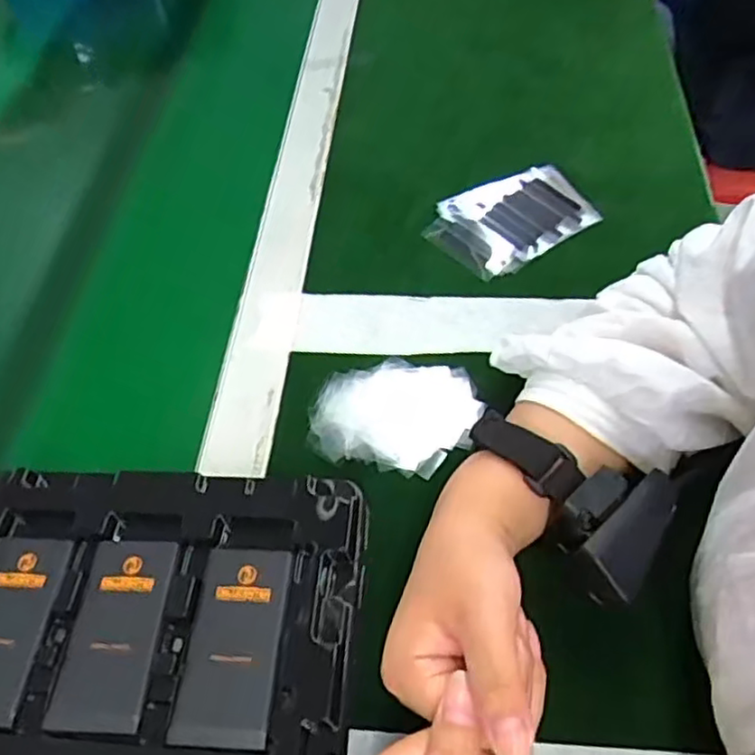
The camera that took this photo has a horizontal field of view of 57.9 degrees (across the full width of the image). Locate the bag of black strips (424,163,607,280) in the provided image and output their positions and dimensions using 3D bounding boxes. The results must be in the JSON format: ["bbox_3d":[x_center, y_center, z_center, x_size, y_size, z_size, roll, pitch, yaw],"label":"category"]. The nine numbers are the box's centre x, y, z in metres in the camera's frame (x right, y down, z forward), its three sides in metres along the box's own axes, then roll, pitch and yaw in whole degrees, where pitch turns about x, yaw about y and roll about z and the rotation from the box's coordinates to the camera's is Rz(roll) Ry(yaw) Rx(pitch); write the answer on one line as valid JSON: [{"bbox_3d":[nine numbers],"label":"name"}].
[{"bbox_3d":[0.104,-0.129,0.523,0.128,0.013,0.084,-32,61,-20],"label":"bag of black strips"}]

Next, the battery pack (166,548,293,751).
[{"bbox_3d":[-0.067,0.125,0.324,0.045,0.007,0.089,3,55,3],"label":"battery pack"}]

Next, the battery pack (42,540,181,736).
[{"bbox_3d":[-0.127,0.123,0.333,0.046,0.005,0.089,3,55,3],"label":"battery pack"}]

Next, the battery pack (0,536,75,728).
[{"bbox_3d":[-0.183,0.121,0.335,0.044,0.004,0.087,3,55,3],"label":"battery pack"}]

